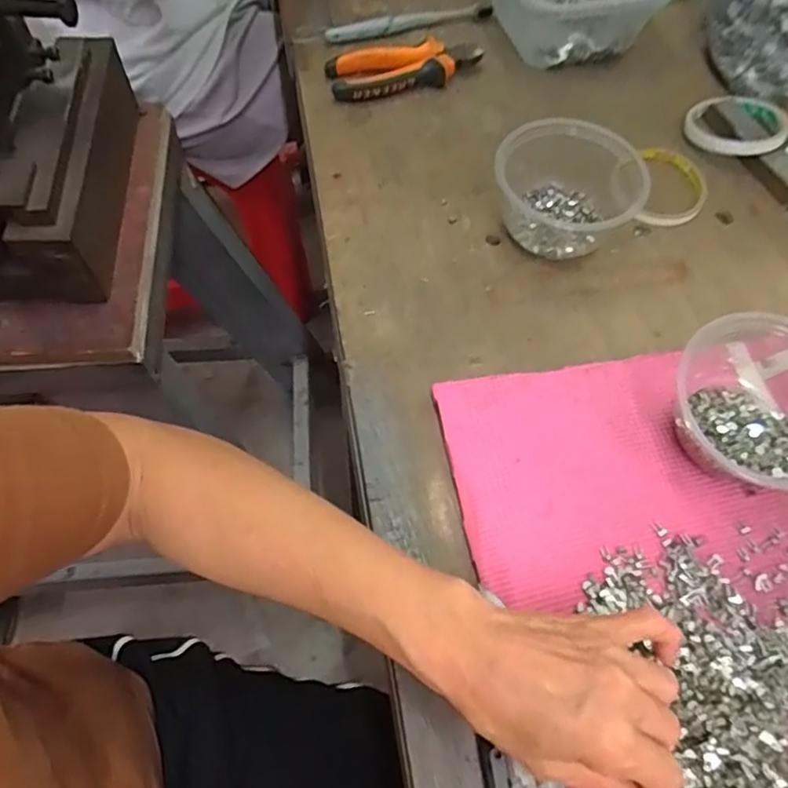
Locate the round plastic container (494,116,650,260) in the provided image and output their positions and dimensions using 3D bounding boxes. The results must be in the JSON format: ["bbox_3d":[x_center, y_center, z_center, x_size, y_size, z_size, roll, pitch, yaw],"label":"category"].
[{"bbox_3d":[0.138,-0.159,0.496,0.116,0.068,0.097,7,62,1],"label":"round plastic container"}]

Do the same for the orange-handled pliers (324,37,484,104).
[{"bbox_3d":[0.013,-0.315,0.602,0.150,0.027,0.052,-11,63,-8],"label":"orange-handled pliers"}]

